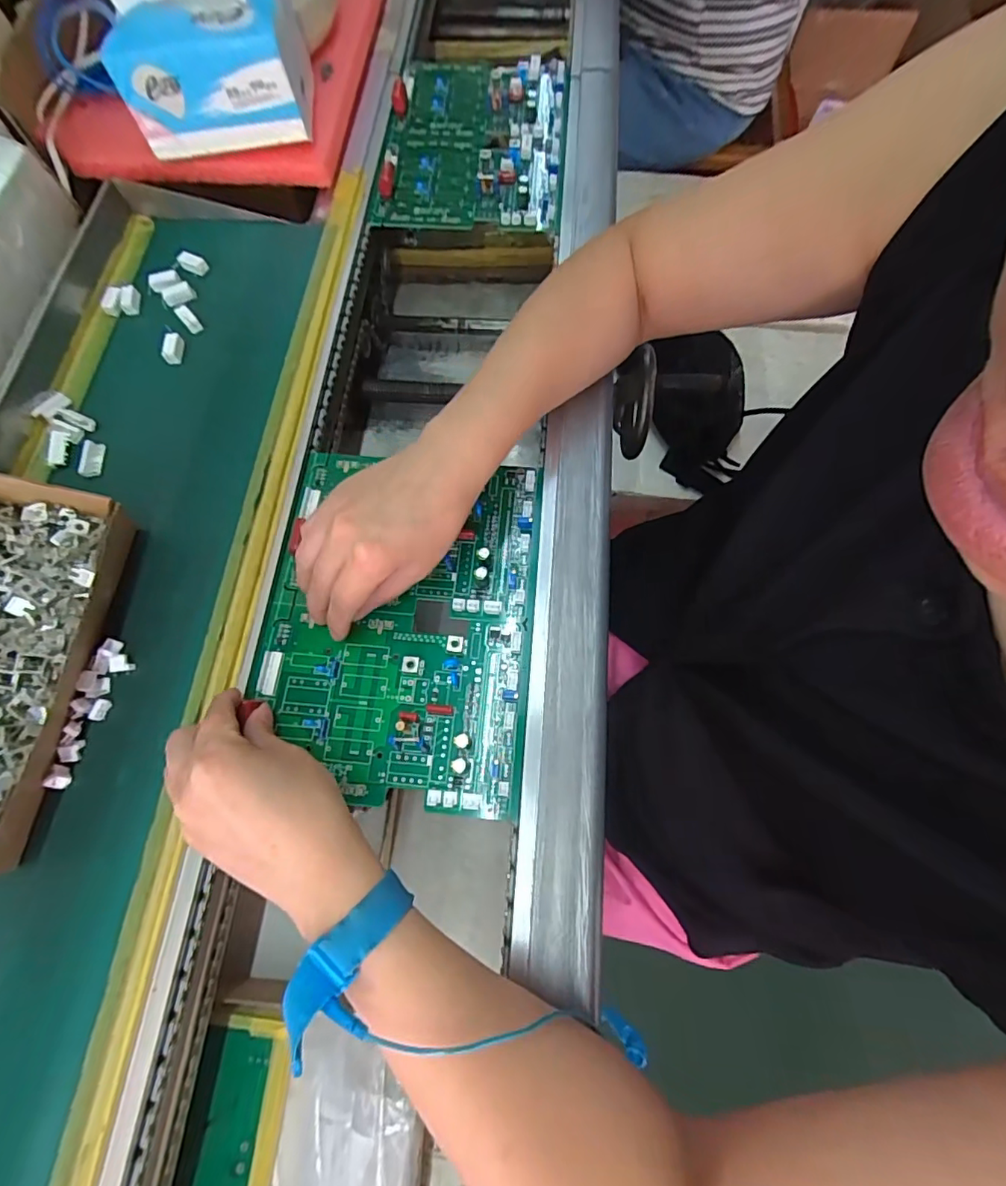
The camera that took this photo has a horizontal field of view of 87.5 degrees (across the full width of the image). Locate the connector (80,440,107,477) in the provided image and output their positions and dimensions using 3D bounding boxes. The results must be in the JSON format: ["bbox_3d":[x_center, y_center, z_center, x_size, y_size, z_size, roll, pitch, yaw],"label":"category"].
[{"bbox_3d":[-0.301,-0.099,0.385,0.015,0.005,0.031,-7,70,-3],"label":"connector"}]

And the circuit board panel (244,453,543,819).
[{"bbox_3d":[-0.069,0.013,0.351,0.176,0.011,0.233,6,70,2],"label":"circuit board panel"}]

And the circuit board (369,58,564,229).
[{"bbox_3d":[-0.027,-0.446,0.512,0.173,0.029,0.223,4,70,1],"label":"circuit board"}]

